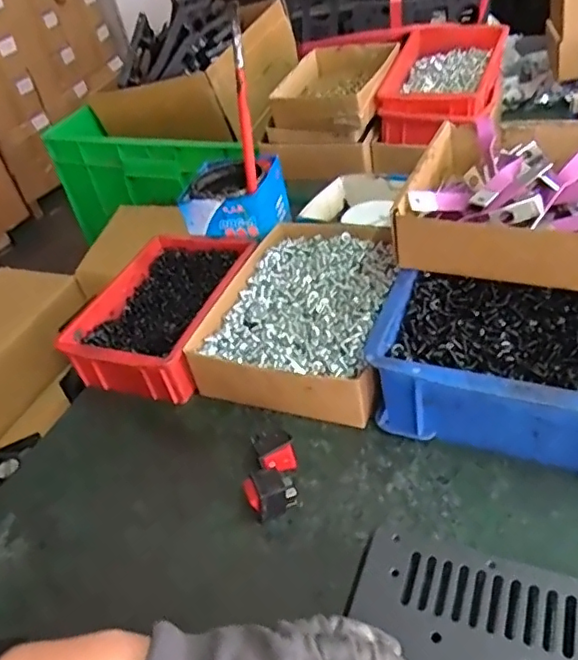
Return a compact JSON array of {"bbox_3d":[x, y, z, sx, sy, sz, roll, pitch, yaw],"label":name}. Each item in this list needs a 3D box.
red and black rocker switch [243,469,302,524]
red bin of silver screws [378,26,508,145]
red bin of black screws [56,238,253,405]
[{"bbox_3d":[-0.013,0.118,0.418,0.035,0.028,0.022,-20,40,-8],"label":"red and black rocker switch"},{"bbox_3d":[0.216,-0.342,0.793,0.137,0.078,0.221,9,44,24],"label":"red bin of silver screws"},{"bbox_3d":[-0.123,-0.022,0.589,0.135,0.059,0.203,5,43,20],"label":"red bin of black screws"}]

